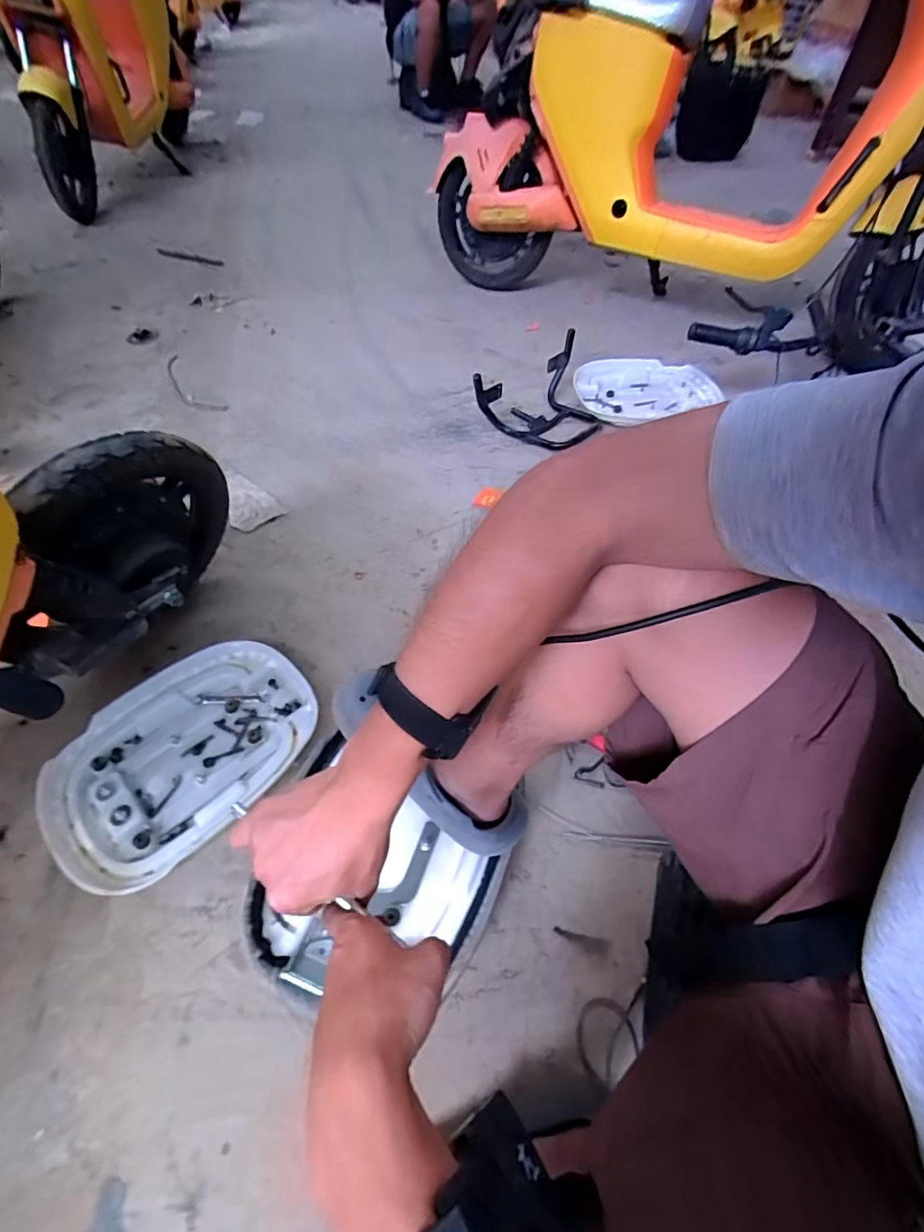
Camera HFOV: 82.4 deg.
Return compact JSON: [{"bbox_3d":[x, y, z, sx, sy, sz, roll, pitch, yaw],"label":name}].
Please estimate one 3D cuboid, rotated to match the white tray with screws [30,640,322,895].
[{"bbox_3d":[-0.391,0.195,0.750,0.358,0.041,0.264,-36,62,-25],"label":"white tray with screws"}]

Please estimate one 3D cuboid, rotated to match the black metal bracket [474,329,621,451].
[{"bbox_3d":[0.215,-0.496,1.219,0.345,0.136,0.212,-38,62,-26],"label":"black metal bracket"}]

